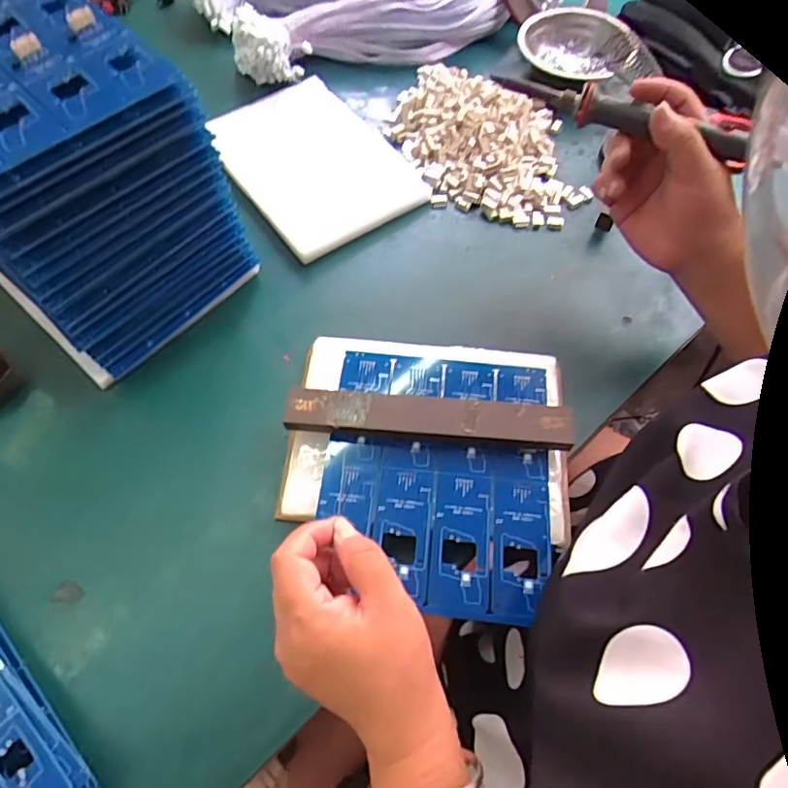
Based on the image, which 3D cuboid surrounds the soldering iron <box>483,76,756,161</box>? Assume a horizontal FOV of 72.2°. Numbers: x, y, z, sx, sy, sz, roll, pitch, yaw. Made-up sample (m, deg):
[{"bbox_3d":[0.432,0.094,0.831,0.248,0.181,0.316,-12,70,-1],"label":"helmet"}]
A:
[{"bbox_3d":[0.151,-0.188,0.360,0.170,0.025,0.018,19,64,7],"label":"soldering iron"}]

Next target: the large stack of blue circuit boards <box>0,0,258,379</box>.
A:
[{"bbox_3d":[-0.252,-0.168,0.433,0.203,0.189,0.160,40,69,18],"label":"large stack of blue circuit boards"}]

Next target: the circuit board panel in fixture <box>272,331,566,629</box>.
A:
[{"bbox_3d":[0.022,0.047,0.393,0.203,0.032,0.200,6,63,2],"label":"circuit board panel in fixture"}]

